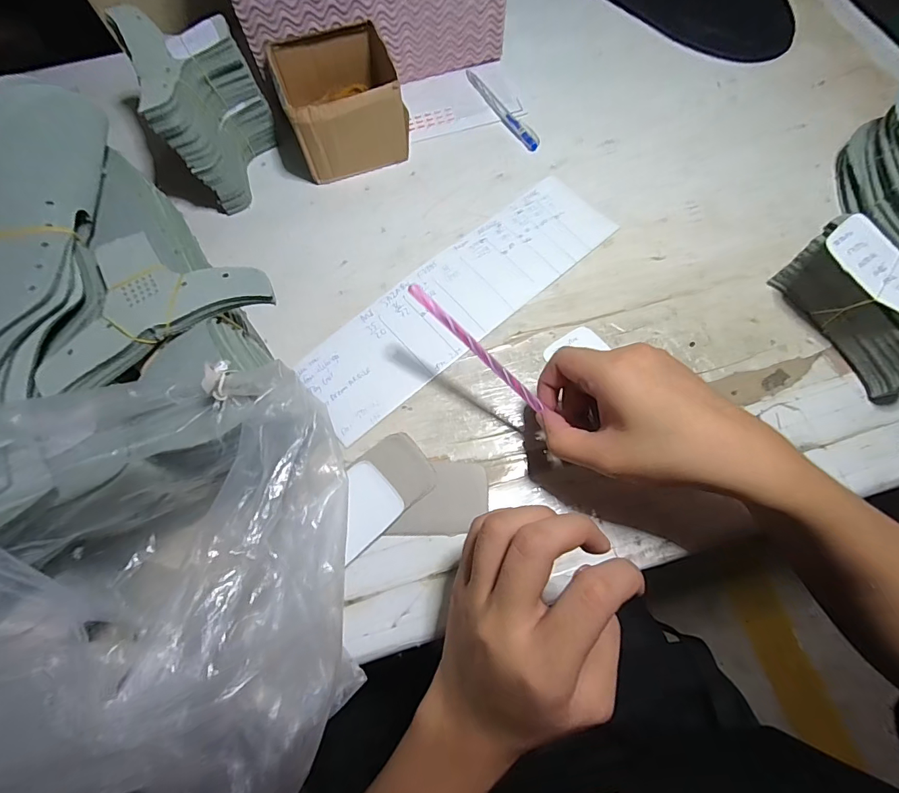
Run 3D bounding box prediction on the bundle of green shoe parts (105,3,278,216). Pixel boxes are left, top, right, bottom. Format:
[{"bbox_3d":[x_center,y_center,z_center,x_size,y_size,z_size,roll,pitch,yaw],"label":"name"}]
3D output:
[{"bbox_3d":[-0.223,-0.271,0.407,0.095,0.107,0.139,-26,71,-7],"label":"bundle of green shoe parts"}]

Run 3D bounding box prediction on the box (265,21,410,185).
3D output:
[{"bbox_3d":[-0.107,-0.287,0.425,0.108,0.075,0.117,-18,70,-4],"label":"box"}]

